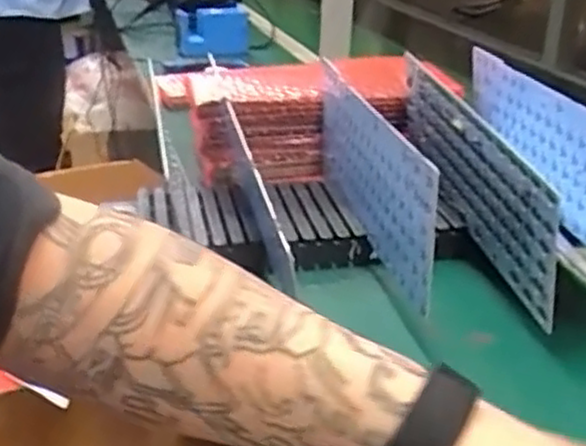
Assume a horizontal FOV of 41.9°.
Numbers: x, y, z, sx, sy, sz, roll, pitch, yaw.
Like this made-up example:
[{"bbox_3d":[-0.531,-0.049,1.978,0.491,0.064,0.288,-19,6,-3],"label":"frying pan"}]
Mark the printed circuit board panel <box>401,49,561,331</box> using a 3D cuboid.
[{"bbox_3d":[0.154,-0.047,0.669,0.008,0.121,0.304,-11,34,-7],"label":"printed circuit board panel"}]

